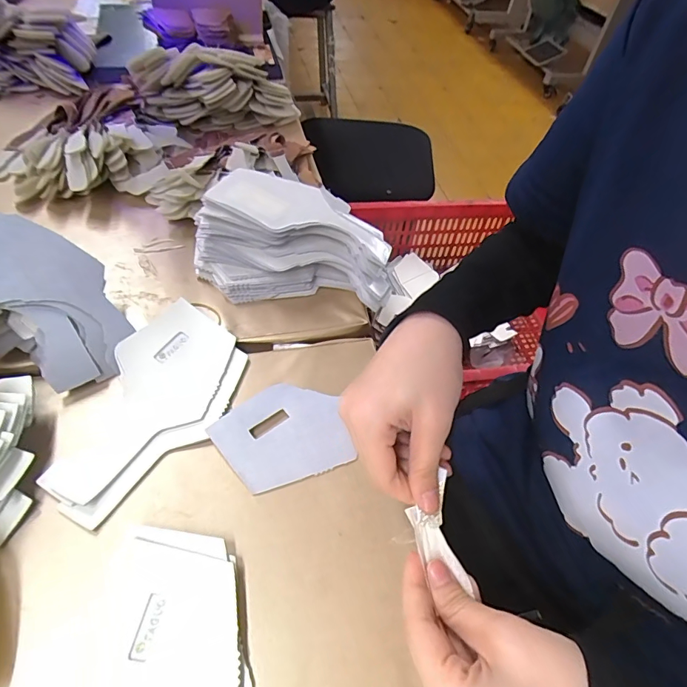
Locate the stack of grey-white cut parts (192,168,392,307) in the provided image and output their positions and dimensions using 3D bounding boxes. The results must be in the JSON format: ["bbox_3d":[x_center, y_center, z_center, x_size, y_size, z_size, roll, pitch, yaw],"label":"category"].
[{"bbox_3d":[-0.051,-0.110,0.453,0.202,0.086,0.113,2,52,-4],"label":"stack of grey-white cut parts"}]

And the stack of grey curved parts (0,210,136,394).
[{"bbox_3d":[-0.304,-0.064,0.377,0.261,0.045,0.112,30,53,-3],"label":"stack of grey curved parts"}]

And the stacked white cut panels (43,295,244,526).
[{"bbox_3d":[-0.153,0.048,0.361,0.102,0.017,0.191,12,52,4],"label":"stacked white cut panels"}]

